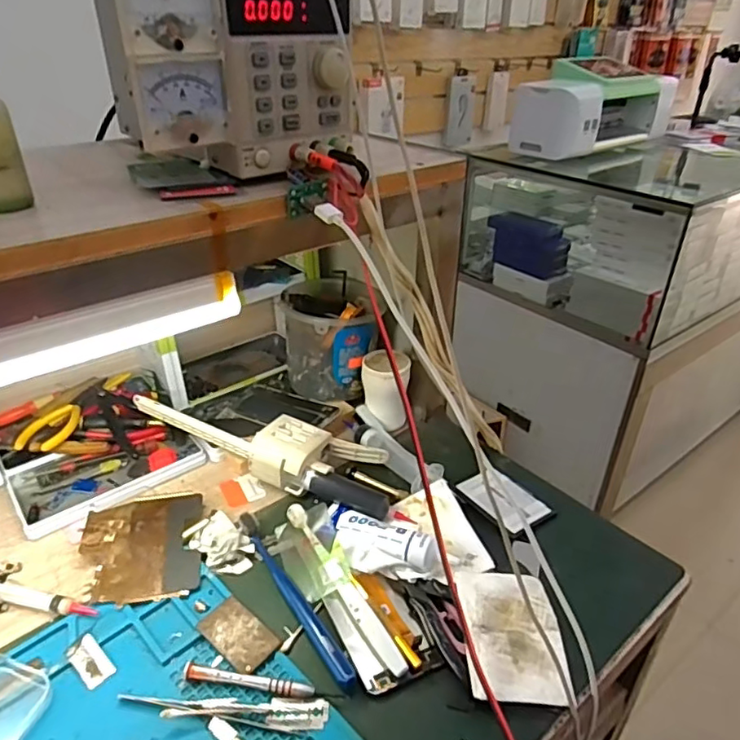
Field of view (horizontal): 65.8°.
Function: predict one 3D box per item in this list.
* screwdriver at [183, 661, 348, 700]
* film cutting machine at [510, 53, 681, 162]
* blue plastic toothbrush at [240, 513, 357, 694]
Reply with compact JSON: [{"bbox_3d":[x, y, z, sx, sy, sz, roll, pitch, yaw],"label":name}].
[{"bbox_3d":[-0.077,0.223,0.408,0.114,0.011,0.010,5,32,7],"label":"screwdriver"},{"bbox_3d":[0.508,-0.593,1.290,0.192,0.155,0.430,27,40,36],"label":"film cutting machine"},{"bbox_3d":[-0.066,0.184,0.472,0.016,0.015,0.186,-19,37,-28],"label":"blue plastic toothbrush"}]

